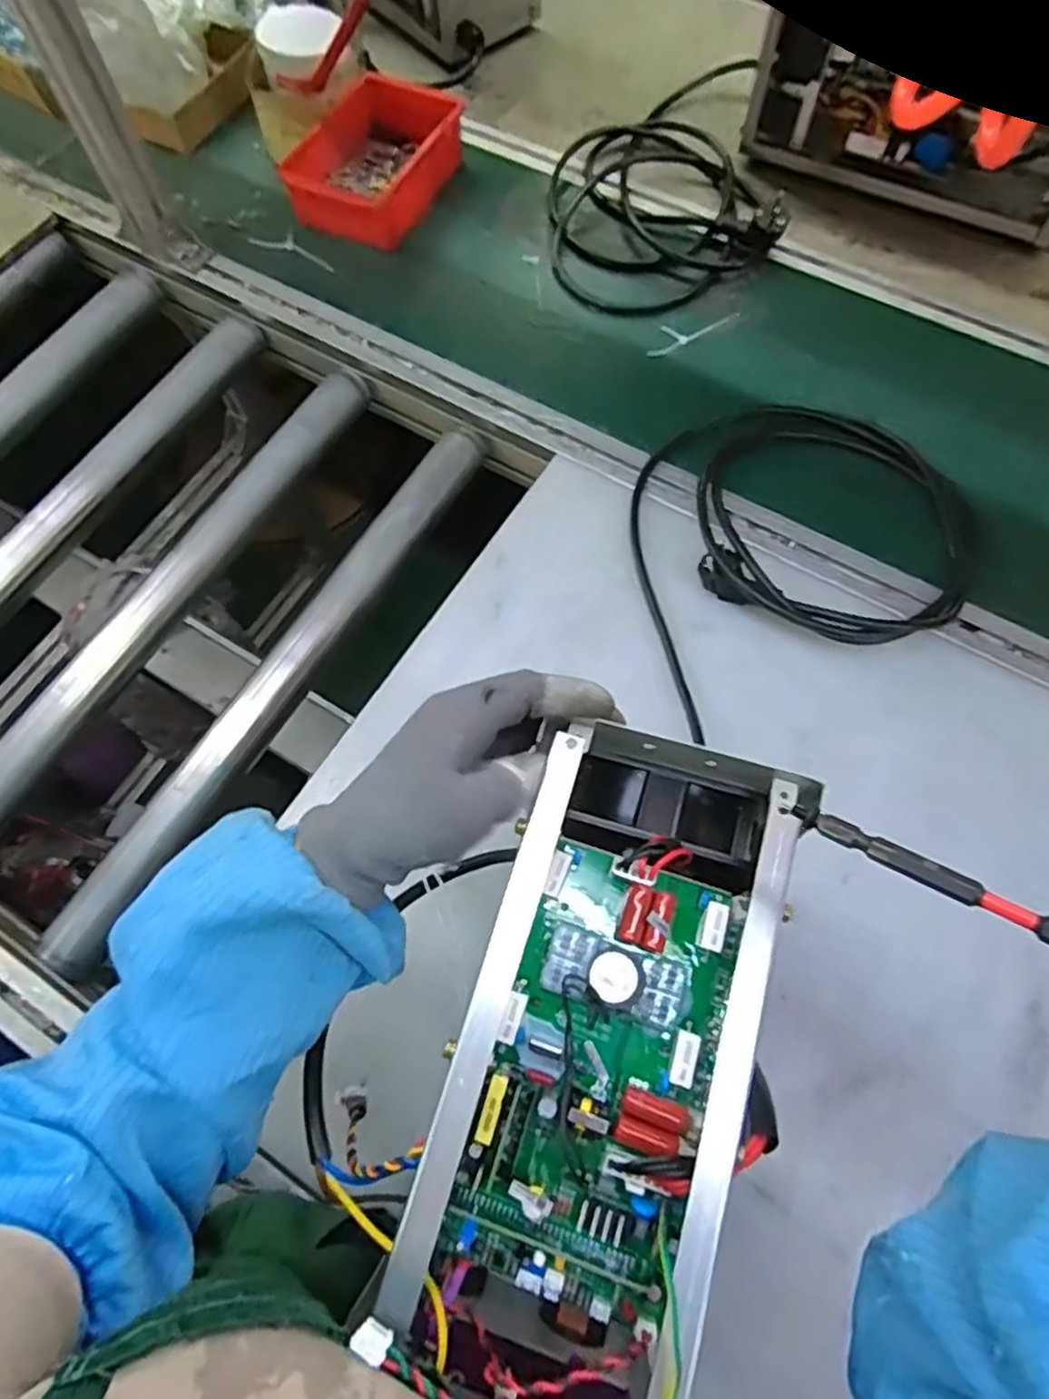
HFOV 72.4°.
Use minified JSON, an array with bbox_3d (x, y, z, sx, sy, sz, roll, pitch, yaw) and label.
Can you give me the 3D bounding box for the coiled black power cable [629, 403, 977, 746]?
[{"bbox_3d":[0.247,-0.143,0.616,0.303,0.035,0.290,-12,70,-2],"label":"coiled black power cable"}]

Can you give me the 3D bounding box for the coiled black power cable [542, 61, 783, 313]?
[{"bbox_3d":[0.148,-0.578,0.786,0.250,0.051,0.364,-5,70,1],"label":"coiled black power cable"}]

